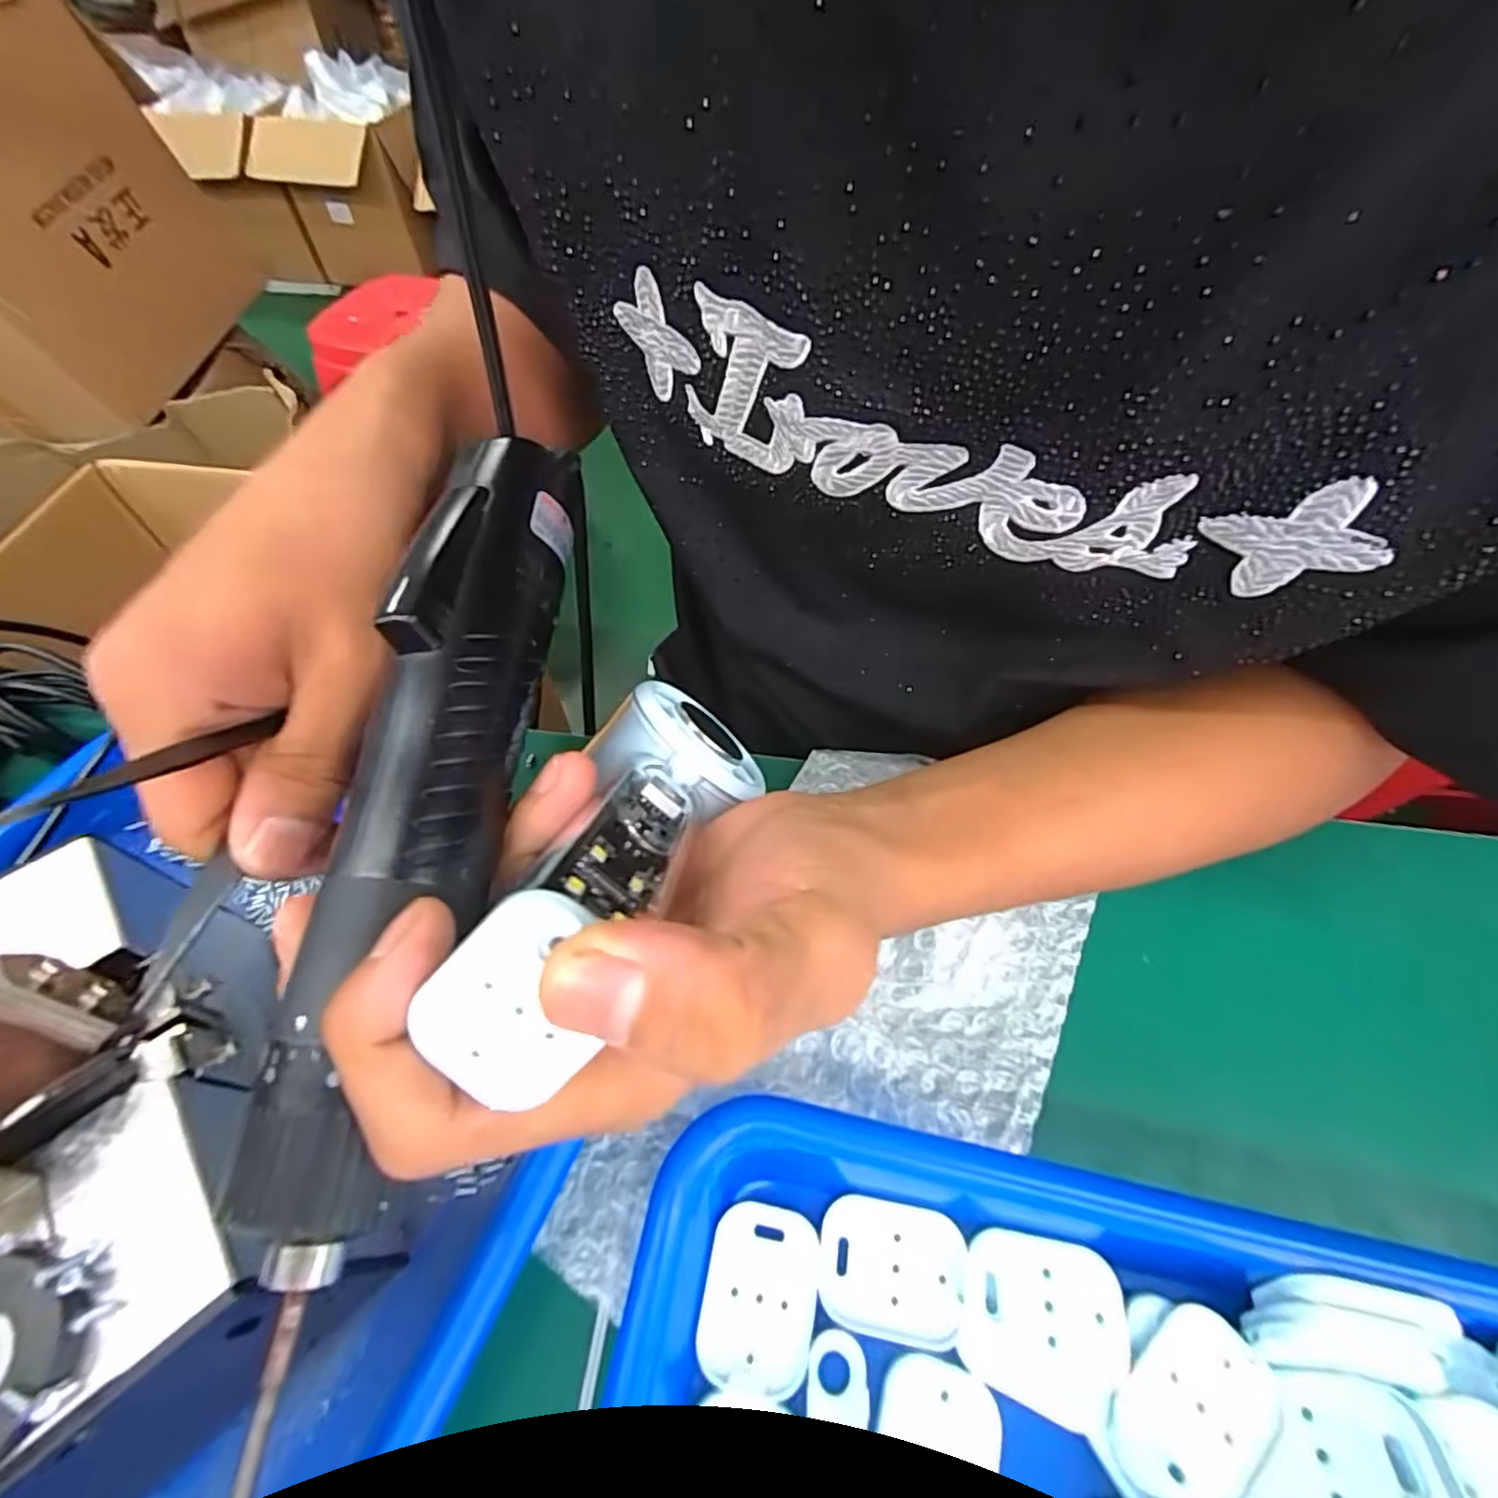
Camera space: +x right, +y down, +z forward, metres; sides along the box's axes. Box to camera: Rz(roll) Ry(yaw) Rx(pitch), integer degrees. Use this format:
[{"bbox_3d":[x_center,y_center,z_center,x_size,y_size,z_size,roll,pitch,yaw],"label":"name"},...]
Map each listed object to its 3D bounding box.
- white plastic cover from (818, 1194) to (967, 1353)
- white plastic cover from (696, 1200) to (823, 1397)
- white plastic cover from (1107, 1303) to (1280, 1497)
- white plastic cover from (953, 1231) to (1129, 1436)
[{"bbox_3d":[0.039,0.142,0.180,0.038,0.004,0.030,9,57,6],"label":"white plastic cover"},{"bbox_3d":[0.003,0.147,0.177,0.030,0.004,0.039,9,57,6],"label":"white plastic cover"},{"bbox_3d":[0.109,0.163,0.161,0.040,0.009,0.028,-37,64,-21],"label":"white plastic cover"},{"bbox_3d":[0.076,0.149,0.171,0.039,0.004,0.036,14,58,9],"label":"white plastic cover"}]

